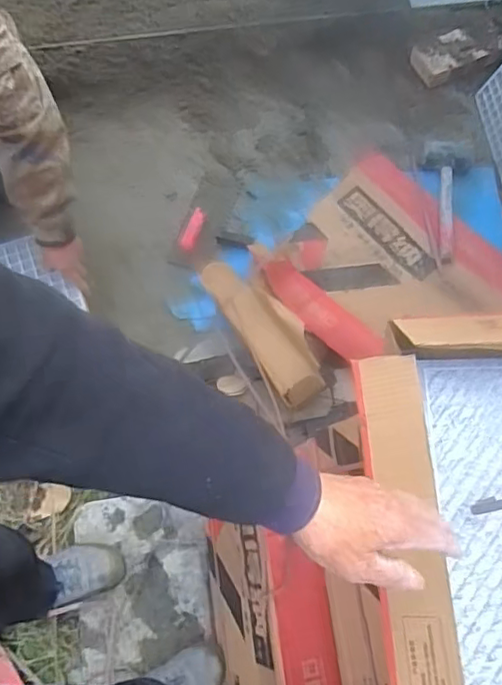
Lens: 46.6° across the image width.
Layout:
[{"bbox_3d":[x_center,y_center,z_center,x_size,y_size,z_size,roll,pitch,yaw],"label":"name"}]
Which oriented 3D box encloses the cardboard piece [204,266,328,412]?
[{"bbox_3d":[0.034,-0.042,1.398,0.129,0.041,0.411,-30,71,-11],"label":"cardboard piece"}]

